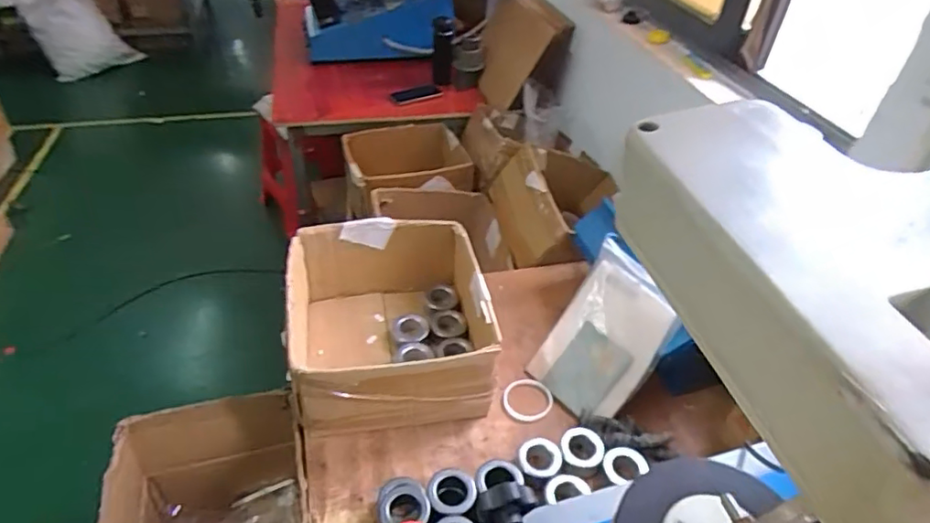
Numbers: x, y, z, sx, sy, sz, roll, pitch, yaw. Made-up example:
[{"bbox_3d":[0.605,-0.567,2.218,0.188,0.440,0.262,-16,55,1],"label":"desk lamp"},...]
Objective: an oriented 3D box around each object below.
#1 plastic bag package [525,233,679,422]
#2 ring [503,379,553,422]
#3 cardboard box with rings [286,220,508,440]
[{"bbox_3d":[0.244,0.127,0.992,0.189,0.282,0.028,38,10,37],"label":"plastic bag package"},{"bbox_3d":[0.109,0.246,1.010,0.085,0.015,0.083,1,48,-1],"label":"ring"},{"bbox_3d":[-0.131,0.106,1.000,0.323,0.175,0.335,-5,42,-11],"label":"cardboard box with rings"}]

